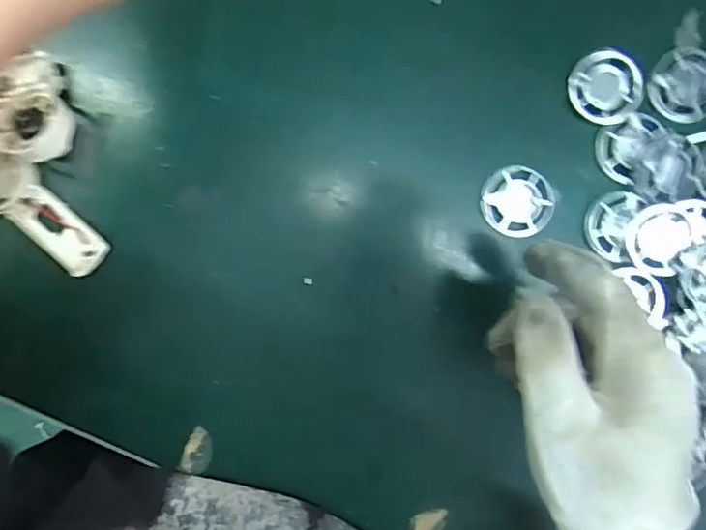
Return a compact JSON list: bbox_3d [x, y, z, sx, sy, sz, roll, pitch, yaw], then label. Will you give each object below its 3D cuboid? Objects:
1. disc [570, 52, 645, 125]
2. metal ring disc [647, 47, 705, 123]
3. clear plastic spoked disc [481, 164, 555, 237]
[{"bbox_3d":[0.145,-0.101,0.326,0.039,0.008,0.040,0,93,-2],"label":"disc"},{"bbox_3d":[0.194,-0.104,0.329,0.039,0.005,0.042,0,93,-2],"label":"metal ring disc"},{"bbox_3d":[0.096,-0.037,0.331,0.042,0.004,0.040,0,93,-2],"label":"clear plastic spoked disc"}]

